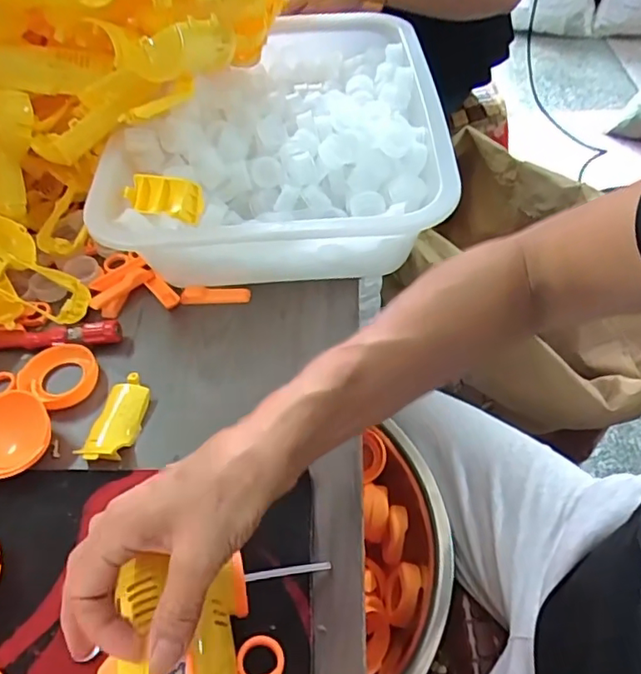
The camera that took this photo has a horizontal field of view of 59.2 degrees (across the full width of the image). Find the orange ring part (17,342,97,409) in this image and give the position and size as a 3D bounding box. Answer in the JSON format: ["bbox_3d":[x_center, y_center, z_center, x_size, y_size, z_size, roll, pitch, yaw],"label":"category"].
[{"bbox_3d":[-0.212,0.031,0.449,0.062,0.010,0.058,-7,50,-1],"label":"orange ring part"}]

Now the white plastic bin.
[{"bbox_3d":[-0.034,-0.193,0.566,0.288,0.102,0.368,-2,50,3],"label":"white plastic bin"}]

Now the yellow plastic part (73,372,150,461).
[{"bbox_3d":[-0.152,0.060,0.421,0.034,0.015,0.074,7,51,10],"label":"yellow plastic part"}]

